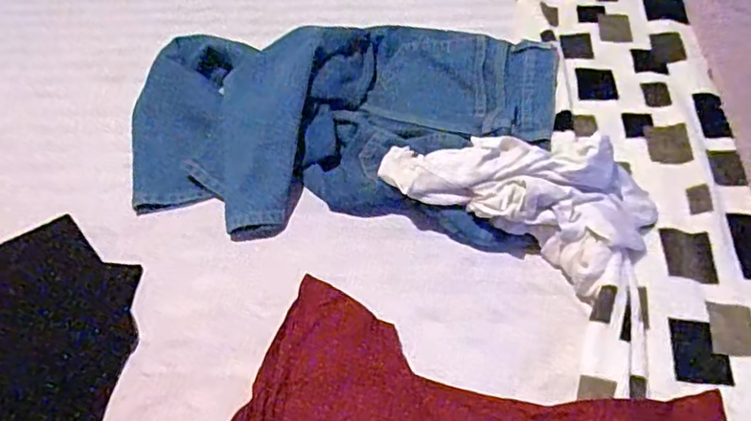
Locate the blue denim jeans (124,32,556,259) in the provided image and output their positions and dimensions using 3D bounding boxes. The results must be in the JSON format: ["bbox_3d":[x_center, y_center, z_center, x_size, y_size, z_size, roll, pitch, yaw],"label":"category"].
[{"bbox_3d":[-0.049,-0.116,0.731,0.534,0.076,0.321,2,54,6],"label":"blue denim jeans"}]

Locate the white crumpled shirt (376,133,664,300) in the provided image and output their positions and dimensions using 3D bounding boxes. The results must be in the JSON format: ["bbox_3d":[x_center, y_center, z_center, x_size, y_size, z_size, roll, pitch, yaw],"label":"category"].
[{"bbox_3d":[0.143,-0.029,0.629,0.278,0.079,0.143,24,59,20],"label":"white crumpled shirt"}]

